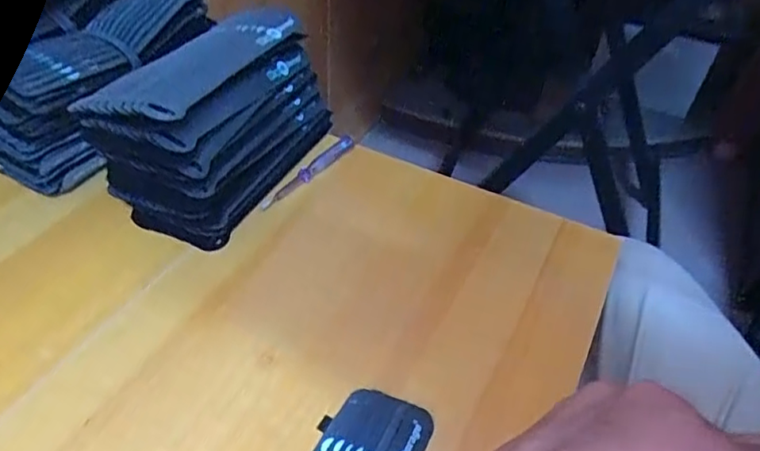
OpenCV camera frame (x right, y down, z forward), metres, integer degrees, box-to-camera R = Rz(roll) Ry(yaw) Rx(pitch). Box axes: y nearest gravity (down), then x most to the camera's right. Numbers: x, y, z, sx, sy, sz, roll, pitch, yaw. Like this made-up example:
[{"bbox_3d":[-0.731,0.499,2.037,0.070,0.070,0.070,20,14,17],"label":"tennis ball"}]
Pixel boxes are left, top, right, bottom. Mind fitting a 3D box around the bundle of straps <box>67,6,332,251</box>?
[{"bbox_3d":[-0.134,-0.091,0.486,0.104,0.119,0.203,19,46,15],"label":"bundle of straps"}]

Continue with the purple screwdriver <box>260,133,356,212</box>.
[{"bbox_3d":[-0.063,-0.048,0.516,0.015,0.014,0.113,29,49,24],"label":"purple screwdriver"}]

